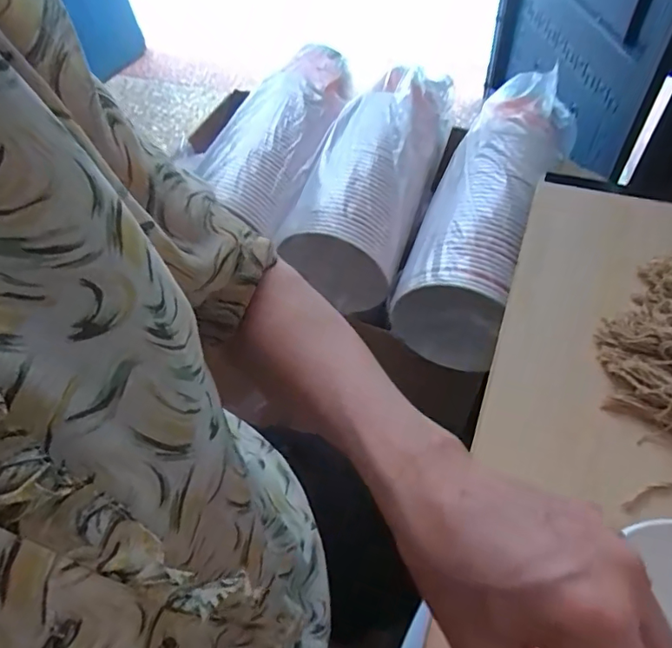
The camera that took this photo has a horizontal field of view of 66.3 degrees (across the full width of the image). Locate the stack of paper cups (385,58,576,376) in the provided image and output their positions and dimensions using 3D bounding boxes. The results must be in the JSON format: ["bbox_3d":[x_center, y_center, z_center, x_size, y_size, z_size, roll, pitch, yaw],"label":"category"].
[{"bbox_3d":[0.229,-0.193,0.733,0.150,0.118,0.500,20,59,18],"label":"stack of paper cups"}]

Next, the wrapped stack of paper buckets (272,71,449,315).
[{"bbox_3d":[0.060,-0.207,0.793,0.156,0.161,0.443,13,57,14],"label":"wrapped stack of paper buckets"}]

